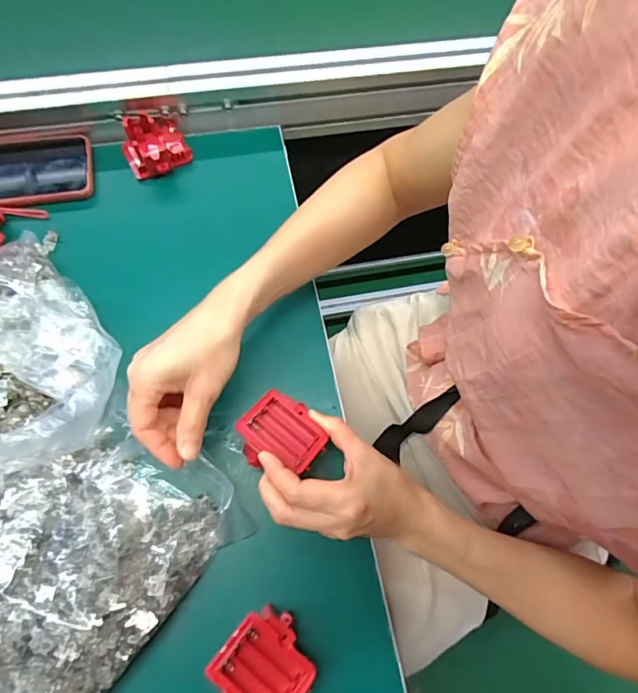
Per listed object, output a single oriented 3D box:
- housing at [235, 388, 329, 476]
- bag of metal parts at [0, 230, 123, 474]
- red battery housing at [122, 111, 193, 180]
[{"bbox_3d":[-0.031,0.073,0.372,0.066,0.022,0.061,40,55,3],"label":"housing"},{"bbox_3d":[-0.267,0.005,0.365,0.166,0.079,0.219,-36,76,-15],"label":"bag of metal parts"},{"bbox_3d":[-0.178,-0.219,0.485,0.066,0.036,0.070,-26,74,-12],"label":"red battery housing"}]

